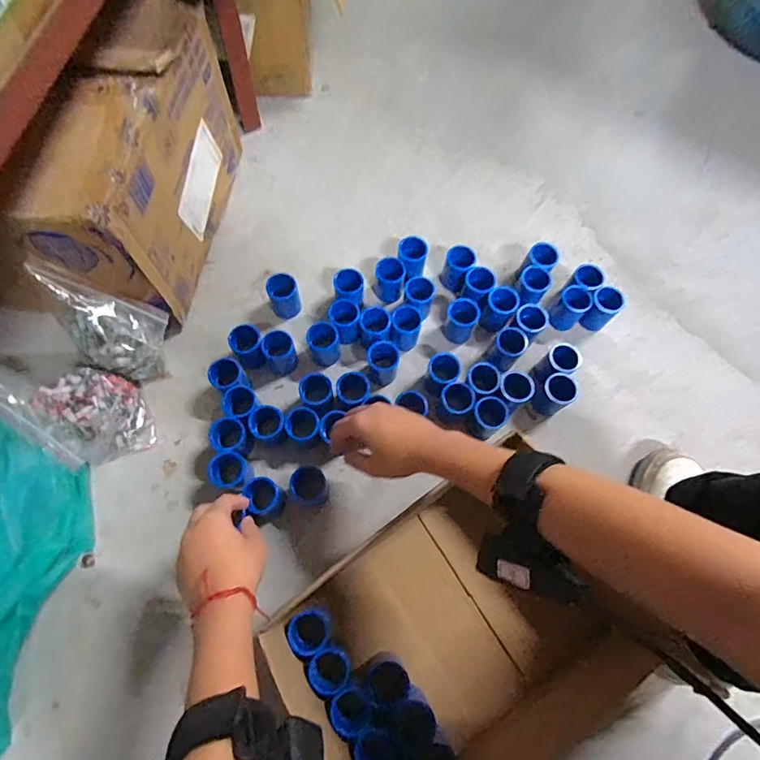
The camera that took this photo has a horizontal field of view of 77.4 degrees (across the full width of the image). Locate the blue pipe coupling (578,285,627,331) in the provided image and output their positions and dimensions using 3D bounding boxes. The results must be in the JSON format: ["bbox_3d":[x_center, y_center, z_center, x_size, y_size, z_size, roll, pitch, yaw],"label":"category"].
[{"bbox_3d":[0.291,-0.091,0.629,0.038,0.068,0.037,1,70,-2],"label":"blue pipe coupling"}]

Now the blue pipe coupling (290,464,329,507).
[{"bbox_3d":[-0.080,0.124,0.546,0.040,0.040,0.044,-22,72,-10],"label":"blue pipe coupling"}]

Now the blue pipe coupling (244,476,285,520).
[{"bbox_3d":[-0.129,0.134,0.537,0.038,0.050,0.041,1,70,-2],"label":"blue pipe coupling"}]

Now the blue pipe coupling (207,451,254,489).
[{"bbox_3d":[-0.169,0.106,0.545,0.039,0.059,0.040,1,70,-2],"label":"blue pipe coupling"}]

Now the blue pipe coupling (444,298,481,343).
[{"bbox_3d":[0.105,-0.076,0.617,0.037,0.057,0.040,1,70,-2],"label":"blue pipe coupling"}]

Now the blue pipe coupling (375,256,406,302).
[{"bbox_3d":[0.012,-0.132,0.627,0.037,0.051,0.038,1,70,-2],"label":"blue pipe coupling"}]

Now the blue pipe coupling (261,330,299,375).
[{"bbox_3d":[-0.123,-0.033,0.588,0.037,0.056,0.037,1,70,-2],"label":"blue pipe coupling"}]

